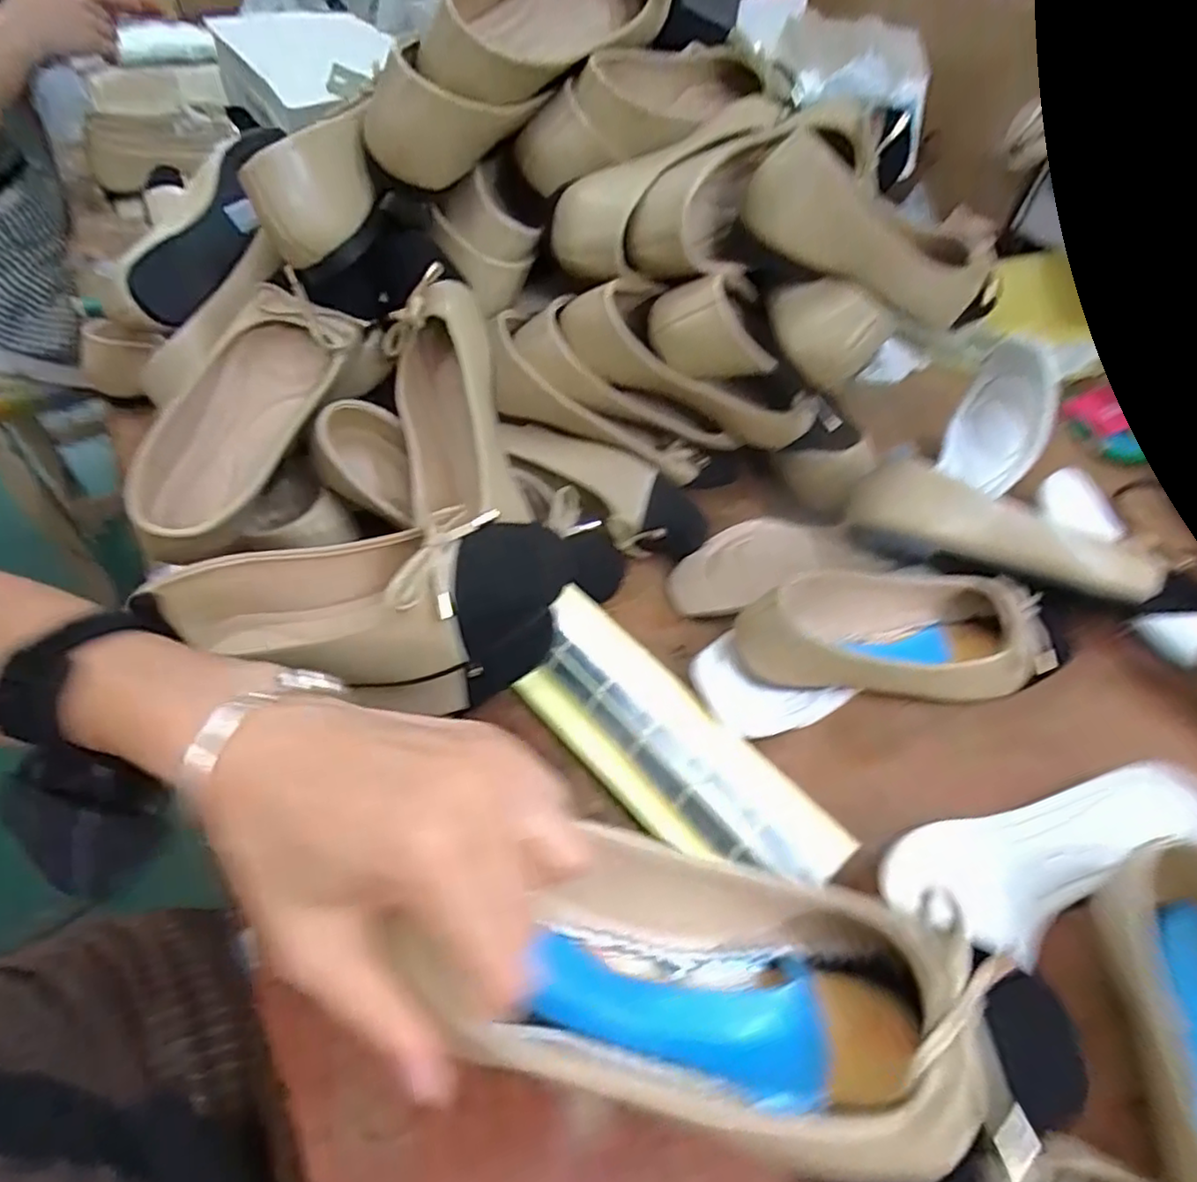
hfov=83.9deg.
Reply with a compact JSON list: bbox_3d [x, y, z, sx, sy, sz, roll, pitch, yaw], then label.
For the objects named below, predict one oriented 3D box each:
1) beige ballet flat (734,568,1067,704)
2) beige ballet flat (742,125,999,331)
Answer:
[{"bbox_3d":[0.208,0.023,0.451,0.238,0.072,0.088,-4,51,-4],"label":"beige ballet flat"},{"bbox_3d":[0.189,-0.250,0.462,0.220,0.065,0.067,7,47,-25],"label":"beige ballet flat"}]

